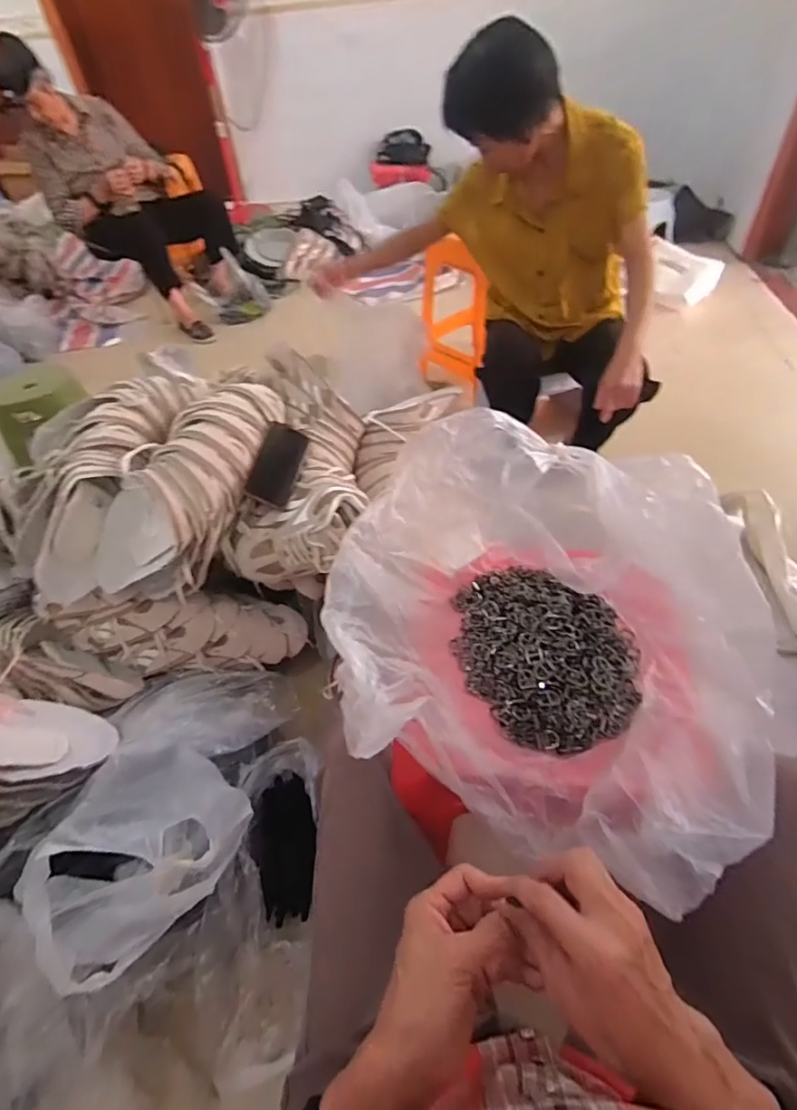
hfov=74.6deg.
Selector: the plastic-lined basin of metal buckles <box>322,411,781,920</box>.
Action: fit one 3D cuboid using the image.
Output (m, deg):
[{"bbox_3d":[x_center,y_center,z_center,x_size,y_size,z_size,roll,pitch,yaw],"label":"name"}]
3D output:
[{"bbox_3d":[0.140,0.053,0.515,0.397,0.149,0.397,12,51,16],"label":"plastic-lined basin of metal buckles"}]

